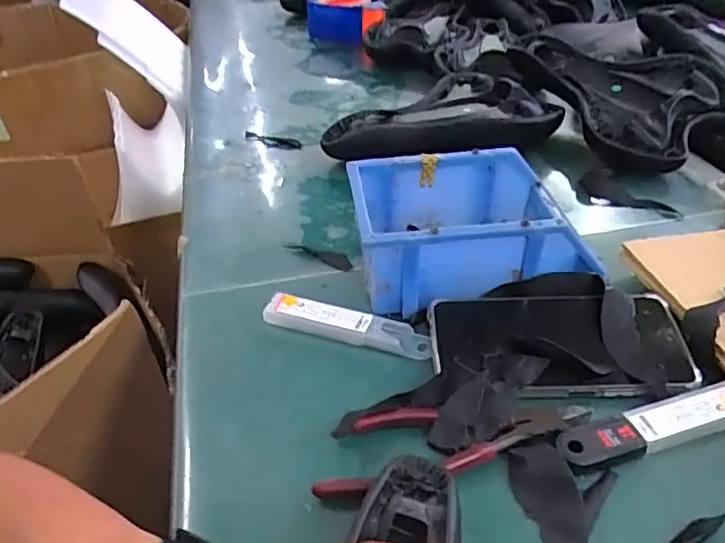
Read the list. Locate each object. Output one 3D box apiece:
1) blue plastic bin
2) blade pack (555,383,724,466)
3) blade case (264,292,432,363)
[{"bbox_3d":[0.080,-0.035,0.472,0.168,0.075,0.120,-8,38,-4],"label":"blue plastic bin"},{"bbox_3d":[0.175,0.092,0.359,0.126,0.006,0.027,-13,59,-12],"label":"blade pack"},{"bbox_3d":[-0.012,0.038,0.439,0.125,0.014,0.026,10,40,19],"label":"blade case"}]

